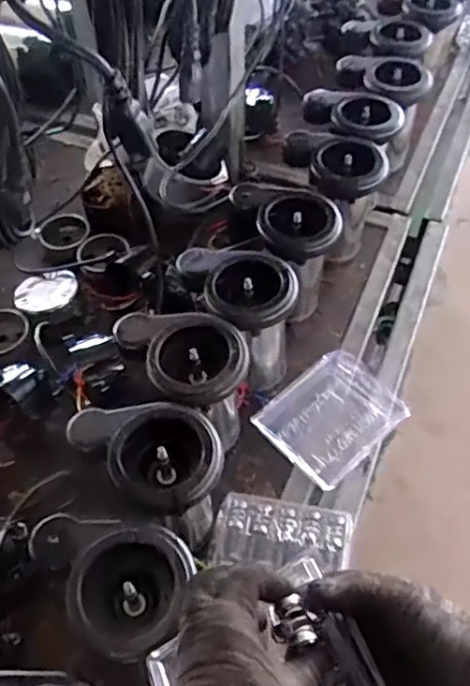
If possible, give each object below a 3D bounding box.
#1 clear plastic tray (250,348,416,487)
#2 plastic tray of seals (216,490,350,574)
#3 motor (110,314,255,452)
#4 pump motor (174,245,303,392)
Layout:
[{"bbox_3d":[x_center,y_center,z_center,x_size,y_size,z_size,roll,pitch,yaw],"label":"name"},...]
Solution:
[{"bbox_3d":[0.137,0.105,0.858,0.188,0.032,0.146,-37,61,-24],"label":"clear plastic tray"},{"bbox_3d":[0.061,0.233,0.752,0.160,0.014,0.085,5,53,5],"label":"plastic tray of seals"},{"bbox_3d":[-0.057,0.045,0.785,0.120,0.151,0.176,-38,61,-24],"label":"motor"},{"bbox_3d":[0.008,-0.043,0.856,0.116,0.183,0.162,-25,57,-17],"label":"pump motor"}]

